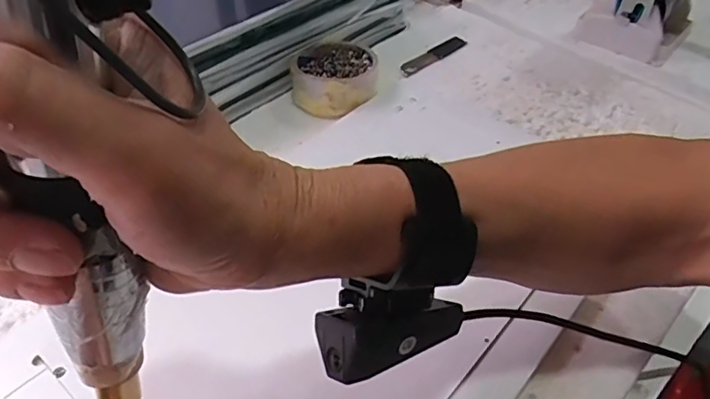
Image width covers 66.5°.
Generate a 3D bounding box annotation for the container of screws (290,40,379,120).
[{"bbox_3d":[-0.019,-0.121,0.538,0.085,0.034,0.092,0,44,0],"label":"container of screws"}]

